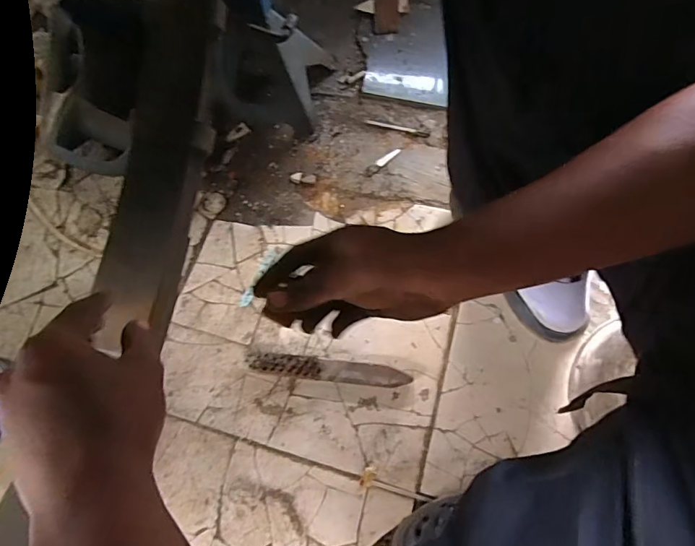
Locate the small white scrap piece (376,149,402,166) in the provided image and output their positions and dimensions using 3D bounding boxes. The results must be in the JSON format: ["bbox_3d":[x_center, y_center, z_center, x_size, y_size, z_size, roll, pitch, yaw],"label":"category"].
[{"bbox_3d":[0.070,-0.196,0.754,0.048,0.004,0.014,-35,71,-10],"label":"small white scrap piece"}]

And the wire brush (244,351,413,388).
[{"bbox_3d":[-0.030,0.133,0.612,0.221,0.034,0.028,5,69,5],"label":"wire brush"}]

